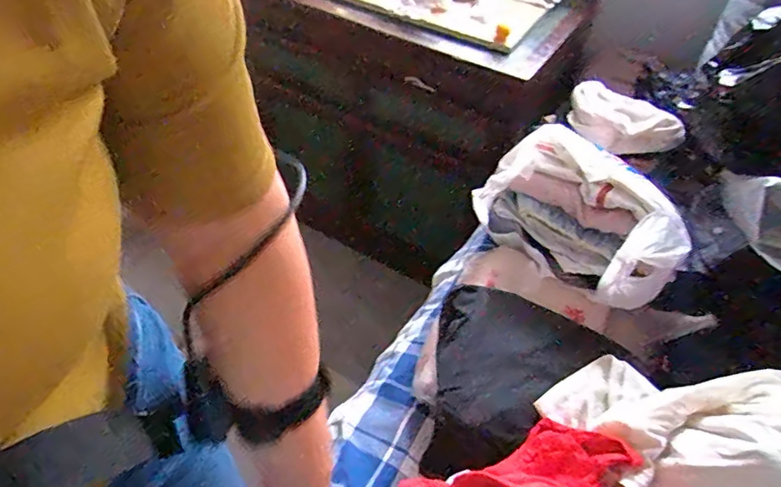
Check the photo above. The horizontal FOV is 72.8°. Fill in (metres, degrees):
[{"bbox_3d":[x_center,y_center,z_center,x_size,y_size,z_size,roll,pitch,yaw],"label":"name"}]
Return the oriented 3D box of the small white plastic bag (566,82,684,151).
[{"bbox_3d":[0.418,-0.217,0.954,0.212,0.061,0.110,36,54,26],"label":"small white plastic bag"}]

